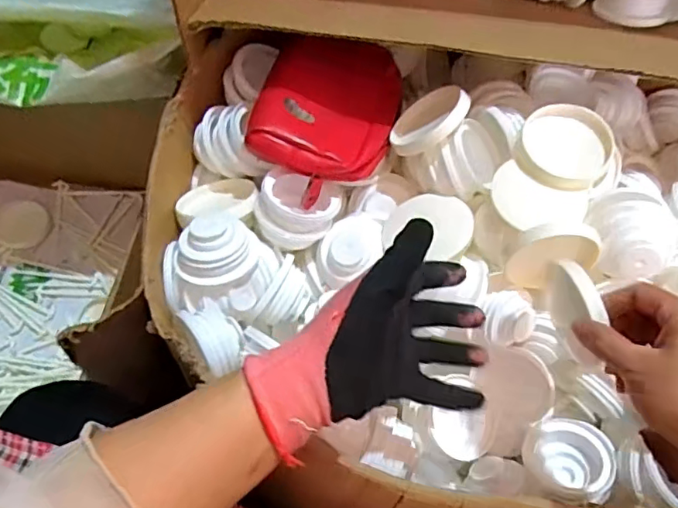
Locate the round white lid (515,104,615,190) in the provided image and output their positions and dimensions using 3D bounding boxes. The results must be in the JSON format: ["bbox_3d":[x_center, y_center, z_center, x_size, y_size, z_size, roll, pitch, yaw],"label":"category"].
[{"bbox_3d":[0.203,-0.094,0.494,0.079,0.019,0.071,25,87,12],"label":"round white lid"}]

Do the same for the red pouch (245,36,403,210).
[{"bbox_3d":[-0.011,-0.145,0.546,0.136,0.043,0.173,20,55,-3],"label":"red pouch"}]

